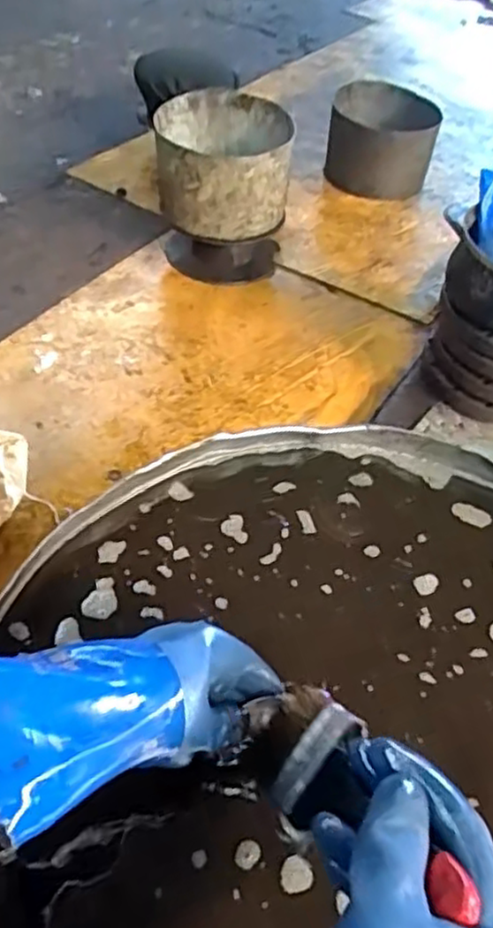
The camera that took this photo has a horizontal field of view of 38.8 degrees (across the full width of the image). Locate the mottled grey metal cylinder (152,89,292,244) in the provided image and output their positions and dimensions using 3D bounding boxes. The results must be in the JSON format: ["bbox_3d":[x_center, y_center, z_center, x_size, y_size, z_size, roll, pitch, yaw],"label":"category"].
[{"bbox_3d":[-0.049,-0.635,1.507,0.281,0.200,0.266,1,49,-5],"label":"mottled grey metal cylinder"}]

